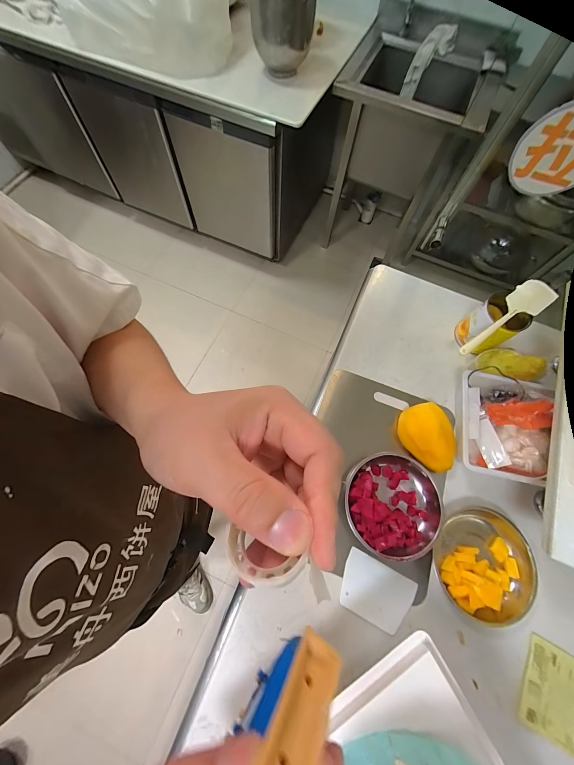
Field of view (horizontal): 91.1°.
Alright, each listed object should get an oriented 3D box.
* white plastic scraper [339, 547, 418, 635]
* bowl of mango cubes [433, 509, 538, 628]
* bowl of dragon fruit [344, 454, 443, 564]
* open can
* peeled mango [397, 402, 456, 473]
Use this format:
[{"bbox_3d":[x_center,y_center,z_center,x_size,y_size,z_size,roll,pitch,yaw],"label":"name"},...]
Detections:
[{"bbox_3d":[0.162,0.381,0.513,0.129,0.004,0.092,27,67,8],"label":"white plastic scraper"},{"bbox_3d":[0.368,0.336,0.526,0.161,0.046,0.186,37,72,10],"label":"bowl of mango cubes"},{"bbox_3d":[0.212,0.236,0.548,0.180,0.051,0.180,1,70,-3],"label":"bowl of dragon fruit"},{"bbox_3d":[0.464,-0.131,0.660,0.092,0.116,0.094,1,70,-3],"label":"open can"},{"bbox_3d":[0.300,0.118,0.597,0.094,0.071,0.143,-31,74,-13],"label":"peeled mango"}]

